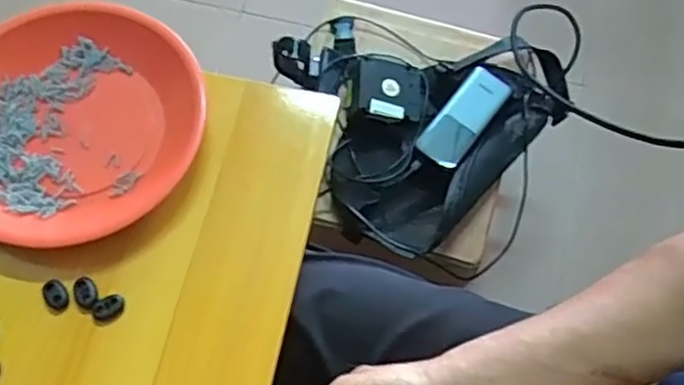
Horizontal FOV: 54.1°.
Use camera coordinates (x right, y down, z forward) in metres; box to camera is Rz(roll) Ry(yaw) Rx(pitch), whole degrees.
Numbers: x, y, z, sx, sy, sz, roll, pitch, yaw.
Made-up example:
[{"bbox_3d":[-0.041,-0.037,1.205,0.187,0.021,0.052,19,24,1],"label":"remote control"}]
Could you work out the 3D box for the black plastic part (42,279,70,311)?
[{"bbox_3d":[-0.192,0.068,0.451,0.021,0.004,0.015,41,72,15],"label":"black plastic part"}]

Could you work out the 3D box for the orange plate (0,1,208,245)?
[{"bbox_3d":[-0.200,-0.055,0.489,0.187,0.034,0.169,-41,73,-17],"label":"orange plate"}]

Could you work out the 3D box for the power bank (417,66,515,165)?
[{"bbox_3d":[0.140,-0.087,0.764,0.053,0.020,0.132,36,71,14],"label":"power bank"}]

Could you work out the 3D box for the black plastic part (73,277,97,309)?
[{"bbox_3d":[-0.173,0.067,0.450,0.015,0.004,0.021,-26,69,-12],"label":"black plastic part"}]

